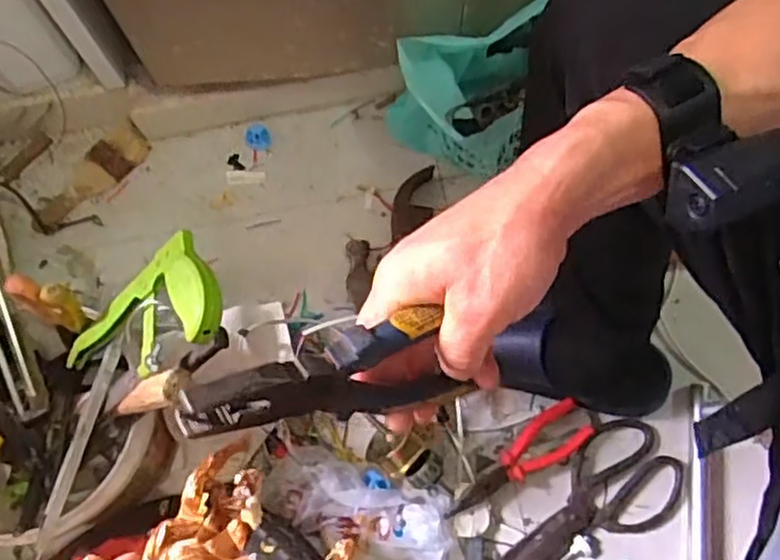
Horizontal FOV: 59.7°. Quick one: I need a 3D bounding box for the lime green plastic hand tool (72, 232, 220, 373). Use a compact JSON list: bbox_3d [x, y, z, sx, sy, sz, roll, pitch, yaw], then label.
[{"bbox_3d":[-0.229,0.030,0.617,0.022,0.273,0.112,19,66,-39],"label":"lime green plastic hand tool"}]

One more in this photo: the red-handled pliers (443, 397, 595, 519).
[{"bbox_3d":[0.142,0.204,0.753,0.184,0.023,0.053,-33,73,-9],"label":"red-handled pliers"}]

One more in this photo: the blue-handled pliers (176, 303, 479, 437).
[{"bbox_3d":[-0.016,0.041,0.323,0.162,0.052,0.036,-1,65,-41],"label":"blue-handled pliers"}]

